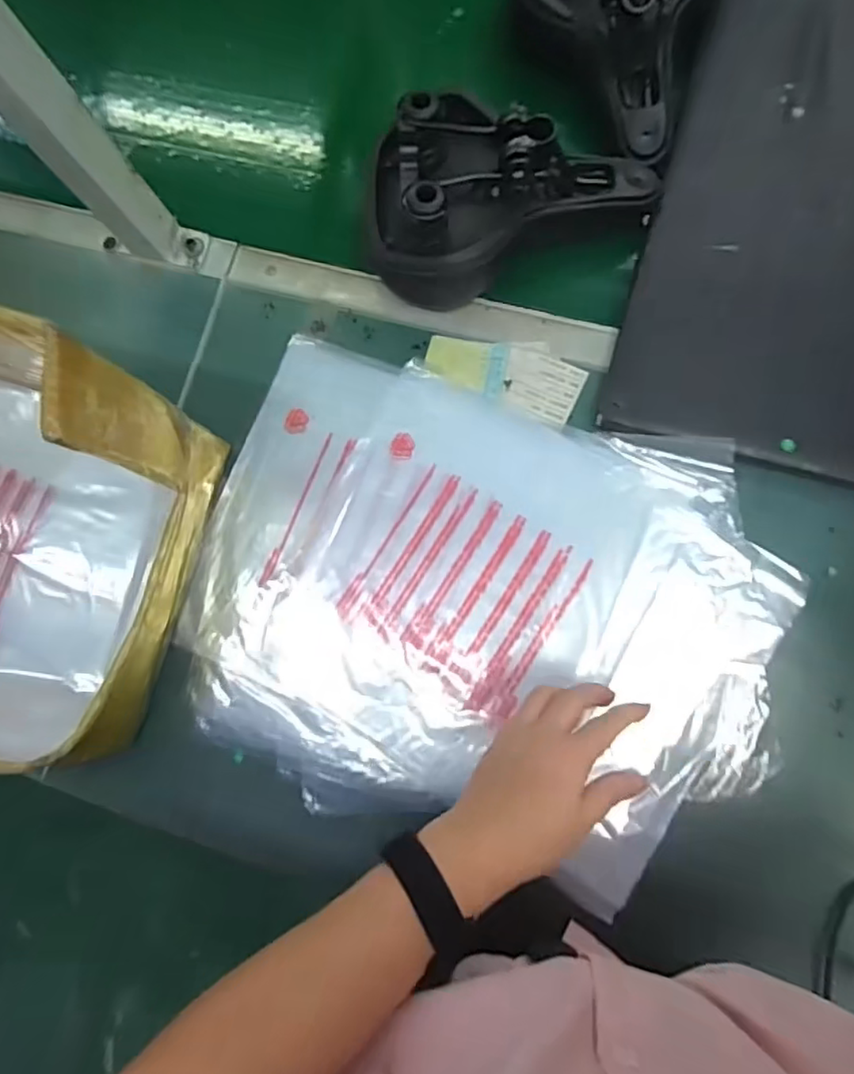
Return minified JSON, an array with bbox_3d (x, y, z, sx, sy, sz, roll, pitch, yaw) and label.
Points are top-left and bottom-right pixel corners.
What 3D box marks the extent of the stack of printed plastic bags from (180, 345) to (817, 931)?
[{"bbox_3d":[0.034,0.066,0.530,0.492,0.038,0.383,19,86,7],"label":"stack of printed plastic bags"}]

